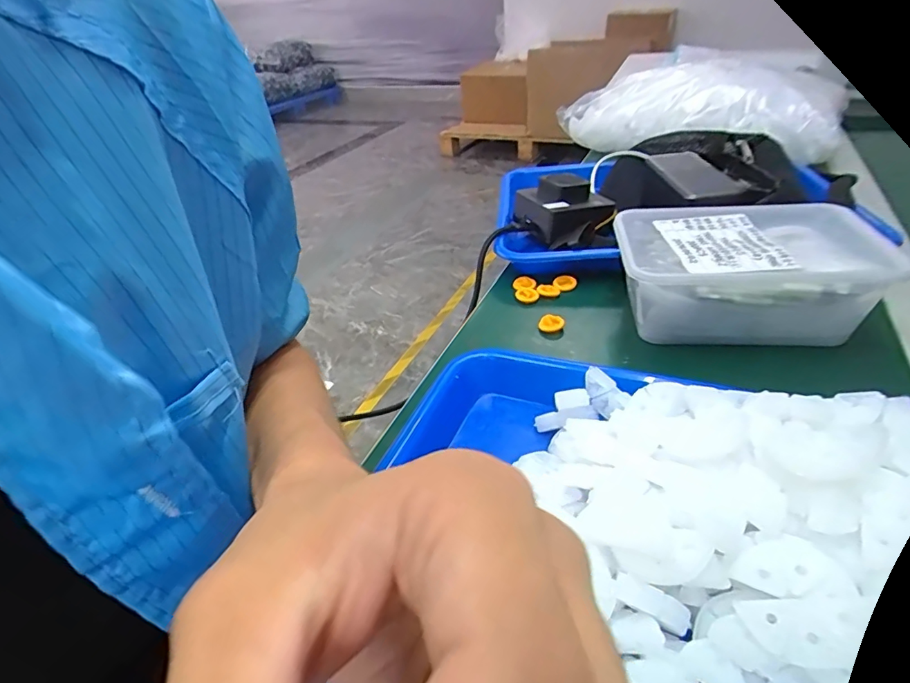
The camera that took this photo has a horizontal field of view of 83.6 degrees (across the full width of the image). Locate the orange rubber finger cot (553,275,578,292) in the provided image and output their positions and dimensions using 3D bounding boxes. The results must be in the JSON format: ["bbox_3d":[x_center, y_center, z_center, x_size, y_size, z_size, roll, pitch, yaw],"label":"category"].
[{"bbox_3d":[0.097,-0.053,0.450,0.019,0.006,0.016,-1,37,2],"label":"orange rubber finger cot"}]

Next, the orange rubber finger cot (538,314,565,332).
[{"bbox_3d":[0.076,-0.014,0.403,0.019,0.009,0.012,4,37,14],"label":"orange rubber finger cot"}]

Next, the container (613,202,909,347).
[{"bbox_3d":[0.205,-0.048,0.380,0.166,0.074,0.108,1,36,9],"label":"container"}]

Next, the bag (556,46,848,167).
[{"bbox_3d":[0.328,-0.315,0.690,0.330,0.105,0.149,17,42,28],"label":"bag"}]

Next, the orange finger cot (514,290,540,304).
[{"bbox_3d":[0.062,-0.039,0.442,0.020,0.006,0.015,3,37,8],"label":"orange finger cot"}]

